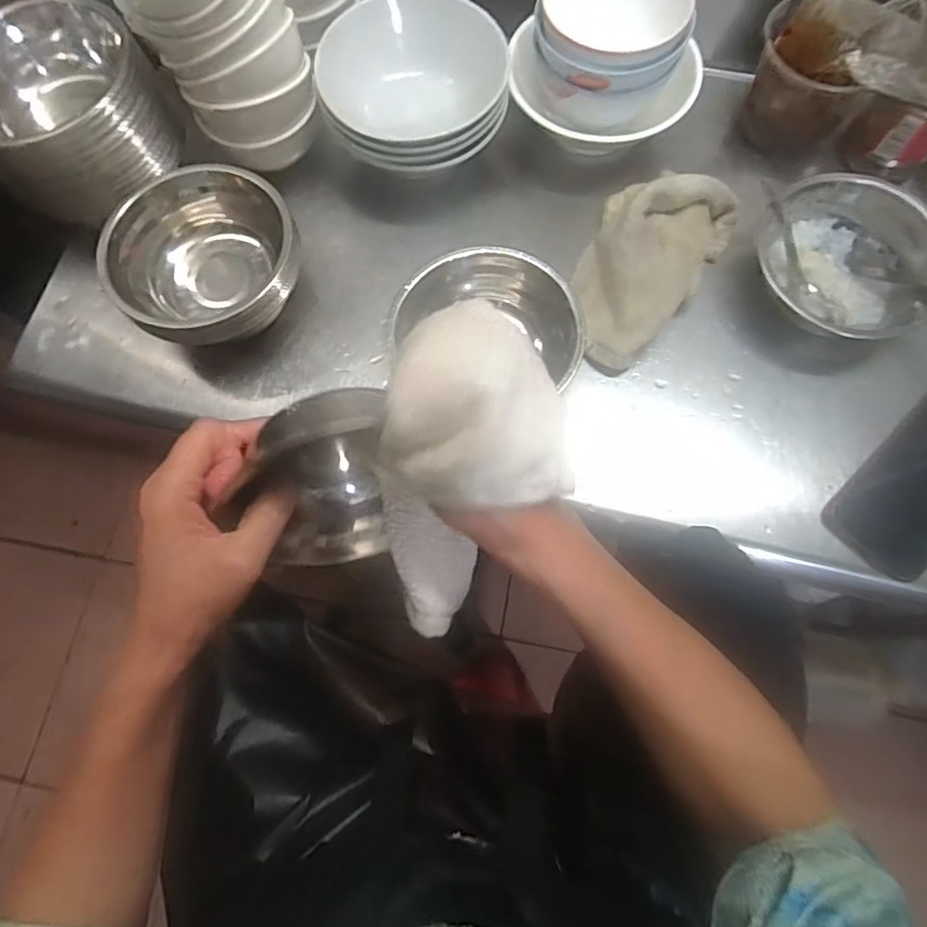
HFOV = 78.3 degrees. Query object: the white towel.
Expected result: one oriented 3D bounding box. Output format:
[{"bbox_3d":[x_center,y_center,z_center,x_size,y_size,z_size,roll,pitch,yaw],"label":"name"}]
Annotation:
[{"bbox_3d":[0.001,0.016,0.299,0.083,0.185,0.067,23,44,7],"label":"white towel"}]

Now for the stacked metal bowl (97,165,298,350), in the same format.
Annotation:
[{"bbox_3d":[-0.210,-0.161,0.474,0.151,0.086,0.139,22,75,7],"label":"stacked metal bowl"}]

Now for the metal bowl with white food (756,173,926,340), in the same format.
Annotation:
[{"bbox_3d":[0.318,-0.167,0.472,0.130,0.063,0.143,0,74,1],"label":"metal bowl with white food"}]

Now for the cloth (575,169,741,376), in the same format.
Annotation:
[{"bbox_3d":[0.151,-0.172,0.482,0.105,0.052,0.184,31,77,9],"label":"cloth"}]

